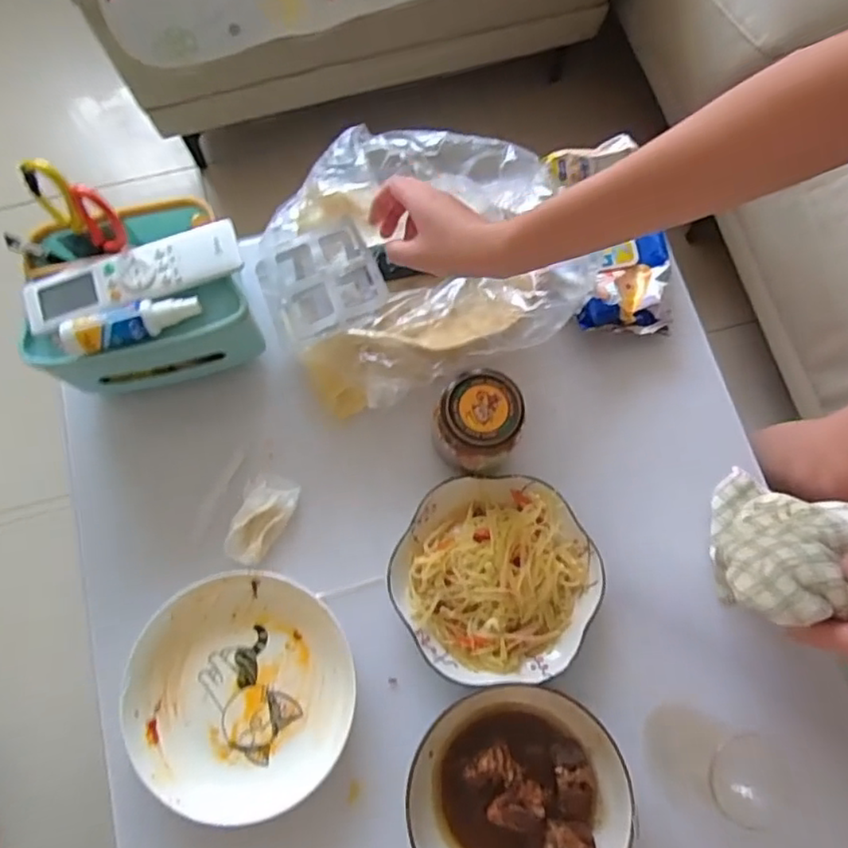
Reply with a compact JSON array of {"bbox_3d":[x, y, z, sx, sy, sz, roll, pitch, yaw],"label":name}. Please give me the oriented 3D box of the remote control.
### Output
[{"bbox_3d":[-0.259,-0.133,0.543,0.191,0.014,0.052,-19,76,-5],"label":"remote control"}]

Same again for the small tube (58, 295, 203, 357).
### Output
[{"bbox_3d":[-0.256,-0.089,0.533,0.118,0.021,0.031,-16,76,-5],"label":"small tube"}]

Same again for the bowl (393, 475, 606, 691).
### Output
[{"bbox_3d":[0.068,0.145,0.582,0.183,0.040,0.190,0,75,0],"label":"bowl"}]

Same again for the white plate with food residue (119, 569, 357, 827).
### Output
[{"bbox_3d":[-0.168,0.243,0.560,0.199,0.029,0.197,0,75,0],"label":"white plate with food residue"}]

